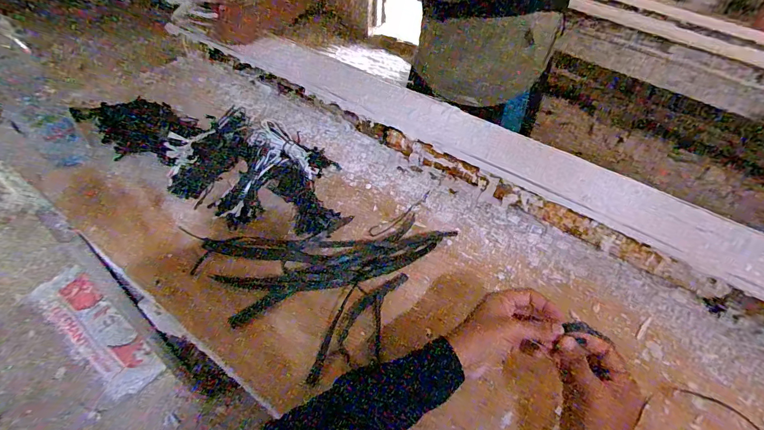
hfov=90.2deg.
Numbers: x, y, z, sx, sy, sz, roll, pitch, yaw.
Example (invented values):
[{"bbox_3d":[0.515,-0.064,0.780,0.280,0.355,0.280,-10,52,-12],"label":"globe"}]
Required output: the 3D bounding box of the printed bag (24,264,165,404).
[{"bbox_3d":[-0.886,0.358,1.187,0.449,0.044,0.150,44,41,8],"label":"printed bag"}]

